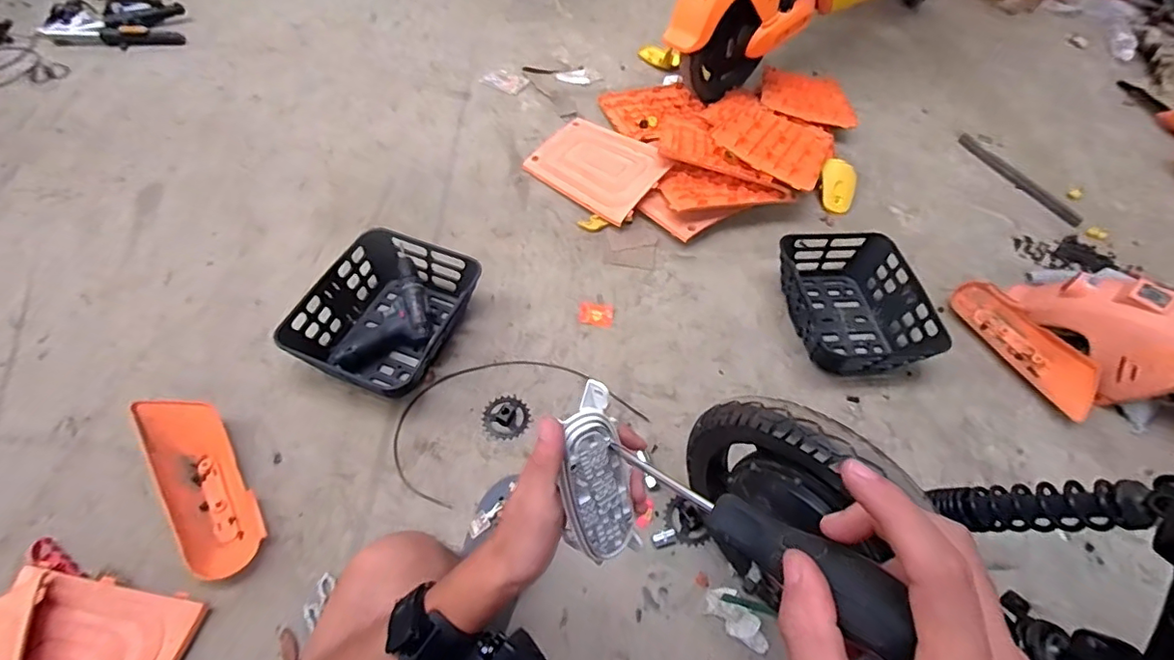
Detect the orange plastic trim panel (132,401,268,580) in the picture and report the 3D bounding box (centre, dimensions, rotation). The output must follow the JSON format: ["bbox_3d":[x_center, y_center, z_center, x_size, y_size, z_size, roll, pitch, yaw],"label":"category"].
[{"bbox_3d":[-0.624,0.246,0.874,0.115,0.061,0.329,-29,63,-22],"label":"orange plastic trim panel"}]

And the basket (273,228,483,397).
[{"bbox_3d":[-0.376,-0.033,1.053,0.268,0.111,0.325,20,57,9],"label":"basket"}]

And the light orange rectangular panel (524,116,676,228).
[{"bbox_3d":[0.025,-0.417,1.370,0.319,0.015,0.231,34,73,21],"label":"light orange rectangular panel"}]

